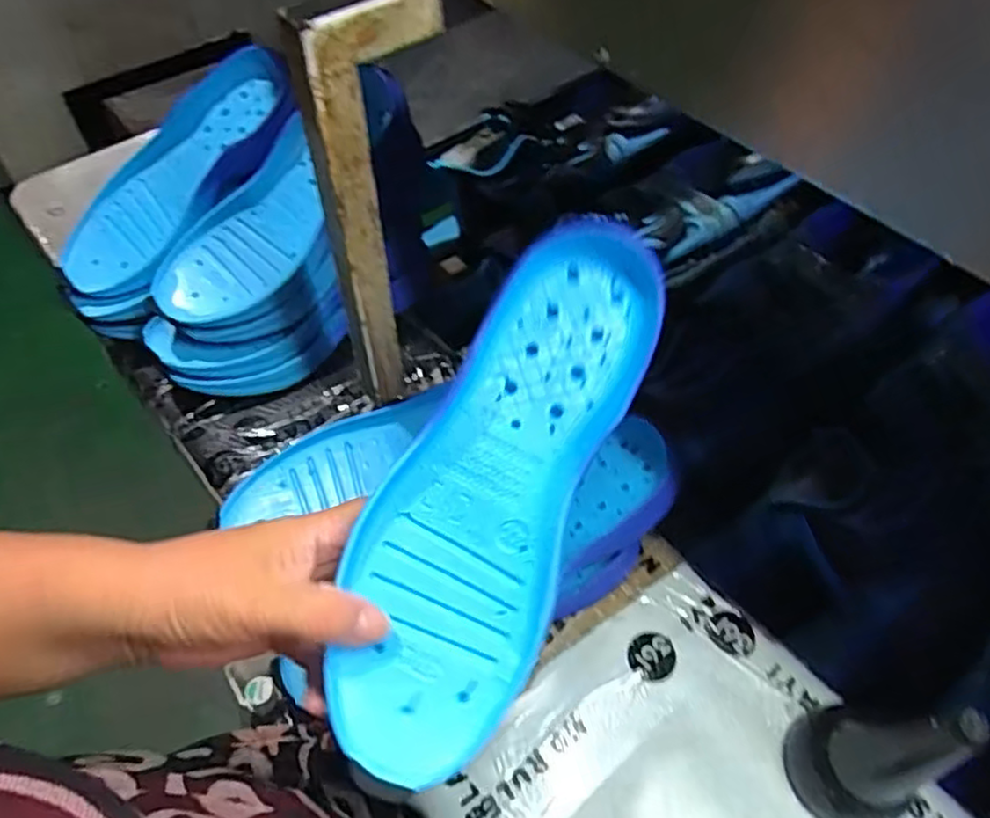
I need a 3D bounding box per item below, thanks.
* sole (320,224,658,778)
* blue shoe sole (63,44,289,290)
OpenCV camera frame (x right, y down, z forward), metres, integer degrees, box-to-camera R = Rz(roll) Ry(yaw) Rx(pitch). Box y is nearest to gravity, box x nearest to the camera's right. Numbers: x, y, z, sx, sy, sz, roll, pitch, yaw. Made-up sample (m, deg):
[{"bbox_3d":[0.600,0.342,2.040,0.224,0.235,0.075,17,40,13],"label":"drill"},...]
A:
[{"bbox_3d":[-0.001,0.032,0.312,0.086,0.030,0.248,22,82,13],"label":"sole"},{"bbox_3d":[-0.271,-0.201,0.587,0.245,0.032,0.089,-47,65,5],"label":"blue shoe sole"}]

